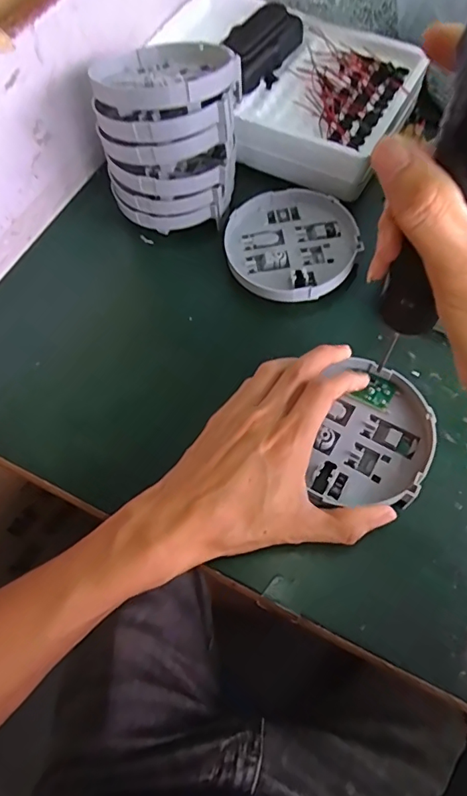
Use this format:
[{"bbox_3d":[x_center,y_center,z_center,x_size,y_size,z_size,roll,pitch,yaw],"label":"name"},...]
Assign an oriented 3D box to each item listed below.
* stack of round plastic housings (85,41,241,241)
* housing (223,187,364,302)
[{"bbox_3d":[-0.050,-0.218,0.394,0.107,0.104,0.115,-8,64,-2],"label":"stack of round plastic housings"},{"bbox_3d":[0.048,-0.129,0.401,0.105,0.015,0.110,-1,64,1],"label":"housing"}]

